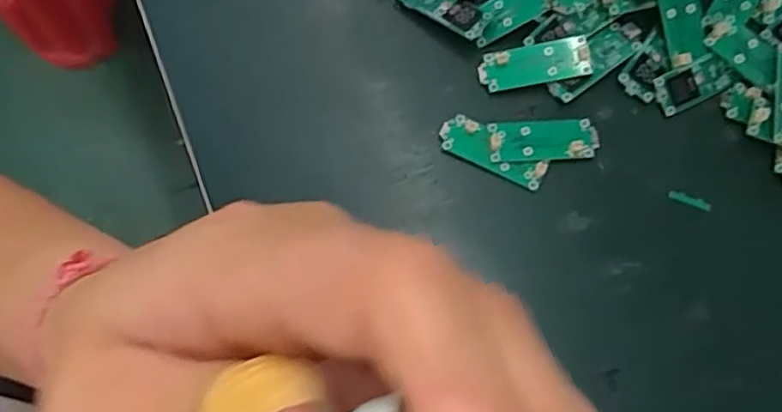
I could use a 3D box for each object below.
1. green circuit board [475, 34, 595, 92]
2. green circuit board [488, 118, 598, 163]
[{"bbox_3d":[0.068,-0.067,0.322,0.051,0.004,0.019,-10,86,8],"label":"green circuit board"},{"bbox_3d":[0.071,-0.030,0.316,0.049,0.006,0.020,-3,75,-1],"label":"green circuit board"}]

